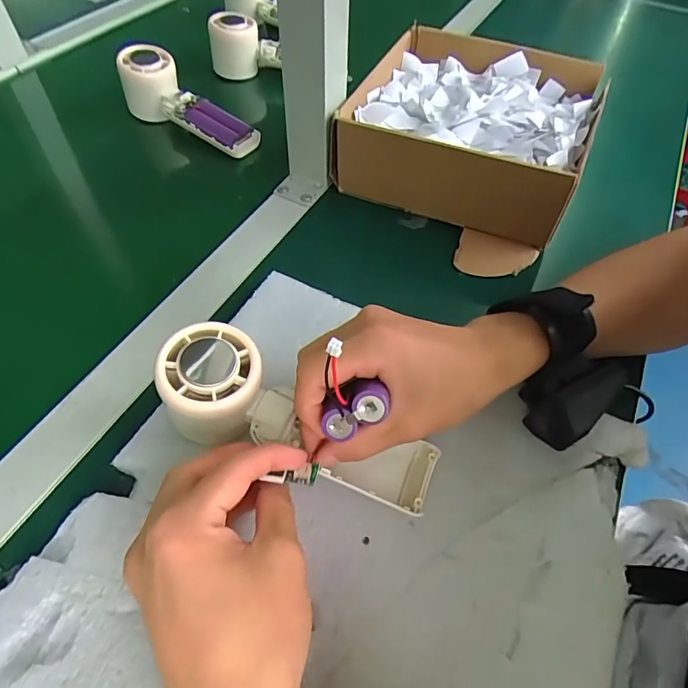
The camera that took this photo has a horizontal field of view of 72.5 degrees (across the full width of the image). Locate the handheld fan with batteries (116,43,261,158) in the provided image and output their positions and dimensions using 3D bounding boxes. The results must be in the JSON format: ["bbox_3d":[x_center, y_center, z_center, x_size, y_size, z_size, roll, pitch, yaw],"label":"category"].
[{"bbox_3d":[-0.162,-0.247,0.494,0.164,0.053,0.046,34,59,7],"label":"handheld fan with batteries"}]

